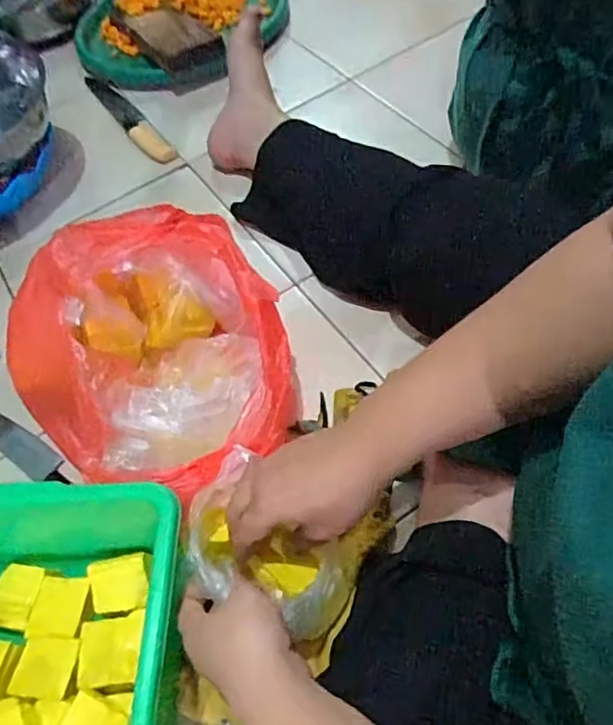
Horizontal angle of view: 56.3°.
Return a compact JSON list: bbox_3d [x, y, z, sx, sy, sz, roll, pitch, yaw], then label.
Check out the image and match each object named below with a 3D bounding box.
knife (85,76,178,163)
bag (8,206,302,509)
[{"bbox_3d":[-0.276,-0.387,0.895,0.041,0.018,0.273,-35,59,-14],"label":"knife"},{"bbox_3d":[-0.140,-0.002,0.546,0.233,0.180,0.261,-38,60,-15],"label":"bag"}]

